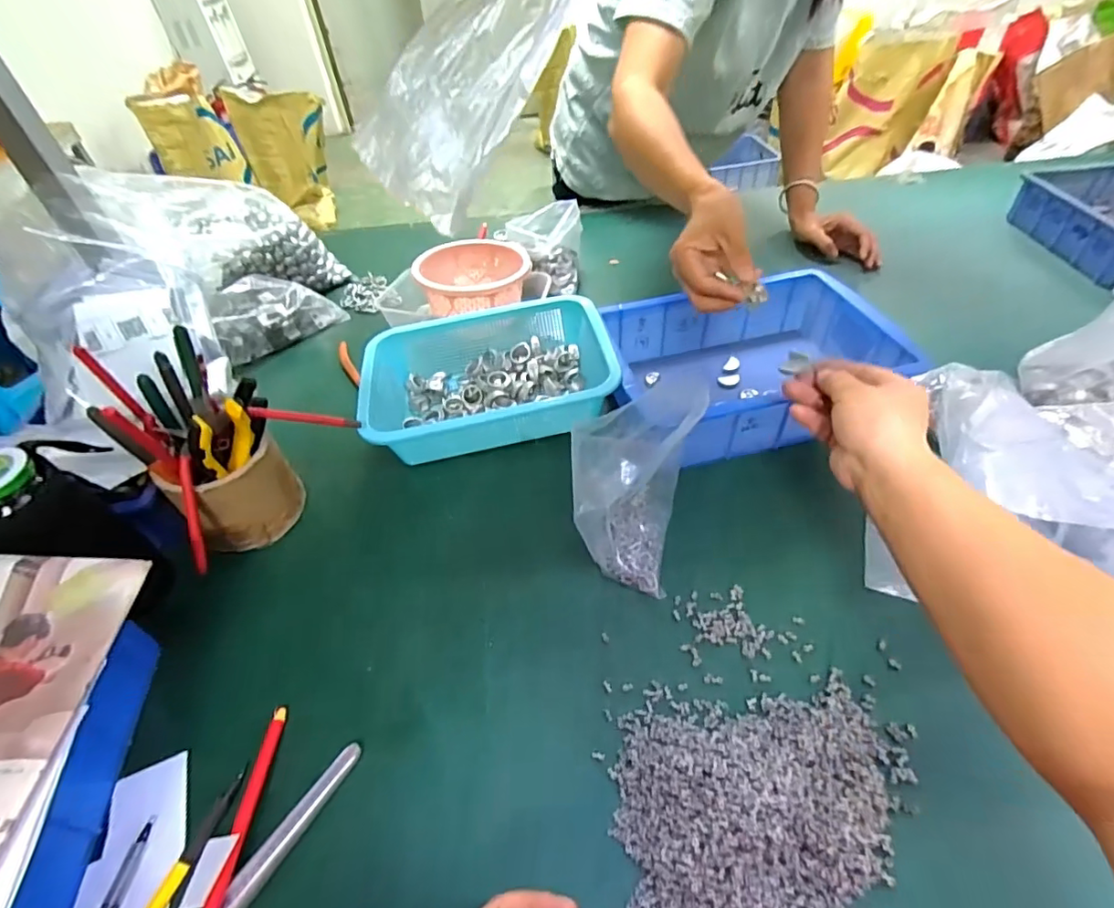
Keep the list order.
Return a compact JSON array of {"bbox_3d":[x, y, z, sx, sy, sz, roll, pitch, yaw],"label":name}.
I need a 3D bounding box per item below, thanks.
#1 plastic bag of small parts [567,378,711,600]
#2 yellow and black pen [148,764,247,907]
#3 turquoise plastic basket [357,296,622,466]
[{"bbox_3d":[0.066,0.025,0.459,0.088,0.141,0.113,18,49,21],"label":"plastic bag of small parts"},{"bbox_3d":[-0.251,0.278,0.344,0.013,0.011,0.140,13,47,17],"label":"yellow and black pen"},{"bbox_3d":[-0.081,-0.090,0.611,0.268,0.078,0.195,-14,46,-10],"label":"turquoise plastic basket"}]

